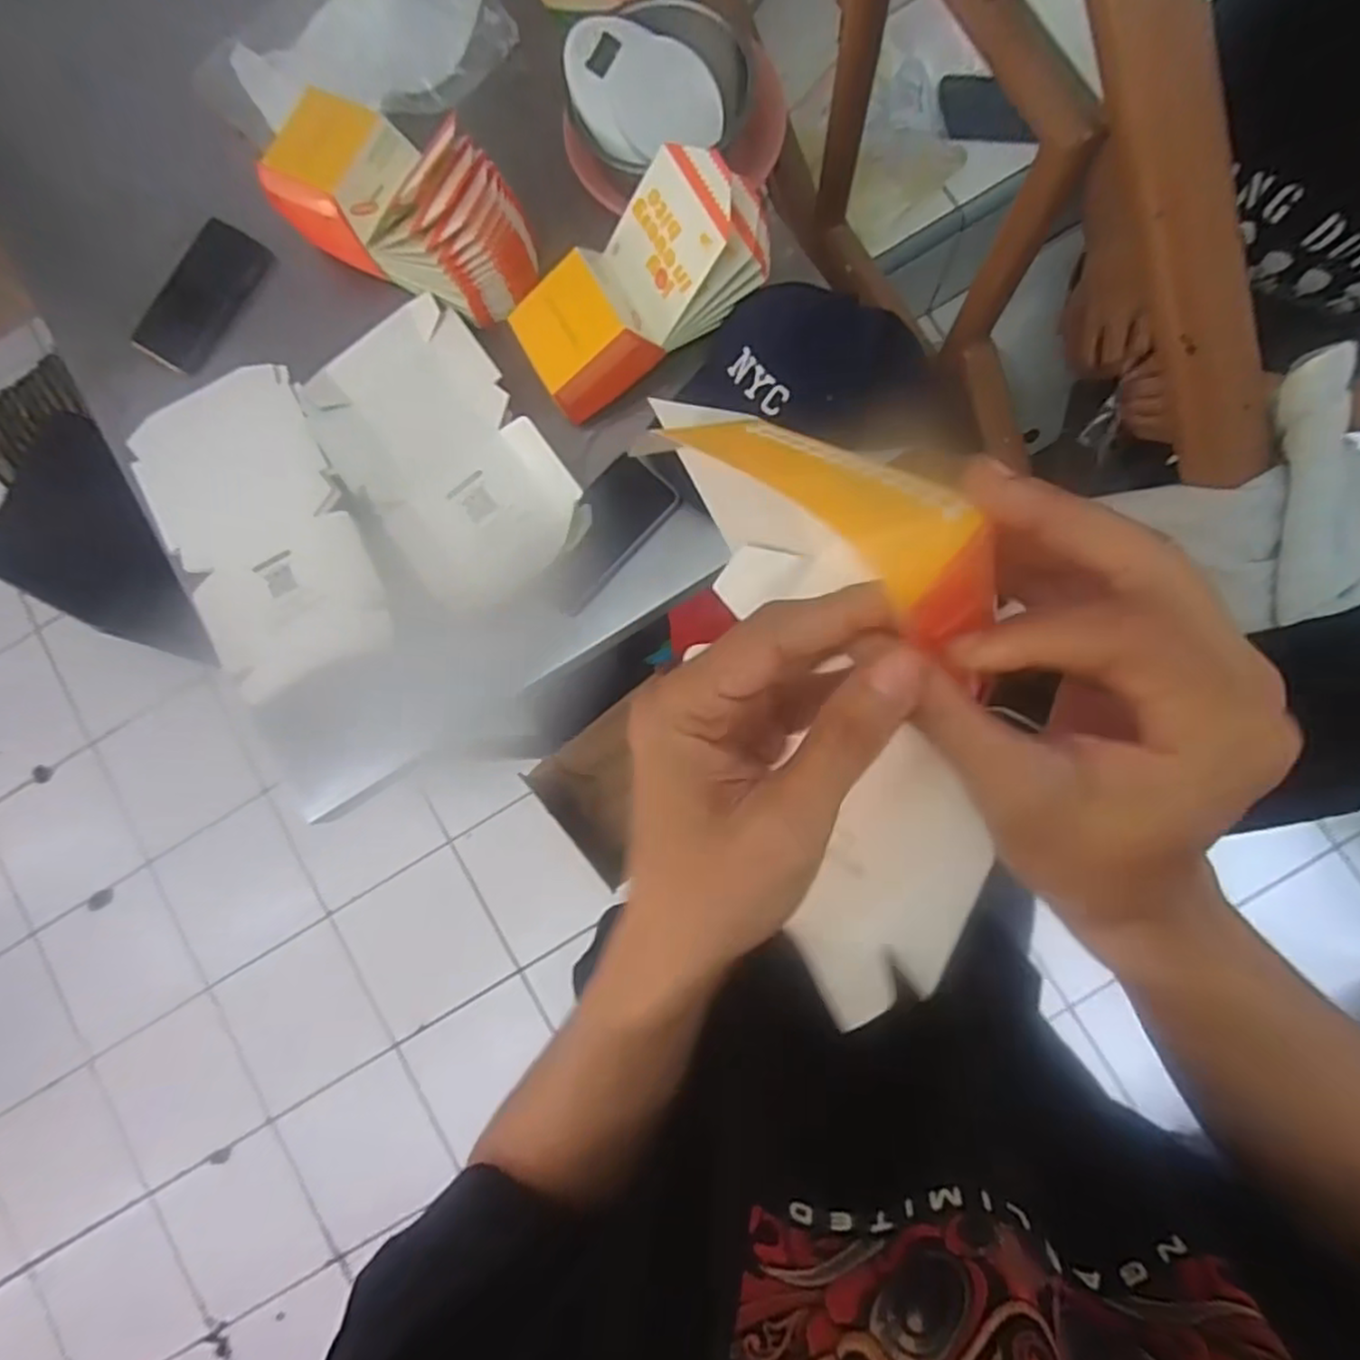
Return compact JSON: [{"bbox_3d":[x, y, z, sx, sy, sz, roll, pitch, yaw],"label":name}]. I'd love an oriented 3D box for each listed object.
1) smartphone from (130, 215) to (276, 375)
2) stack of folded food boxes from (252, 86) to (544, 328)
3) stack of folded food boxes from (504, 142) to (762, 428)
[{"bbox_3d":[-0.498,-0.399,0.737,0.082,0.014,0.158,37,94,1],"label":"smartphone"},{"bbox_3d":[-0.257,-0.437,0.654,0.242,0.113,0.118,29,88,7],"label":"stack of folded food boxes"},{"bbox_3d":[-0.034,-0.353,0.615,0.236,0.095,0.114,-34,83,1],"label":"stack of folded food boxes"}]

